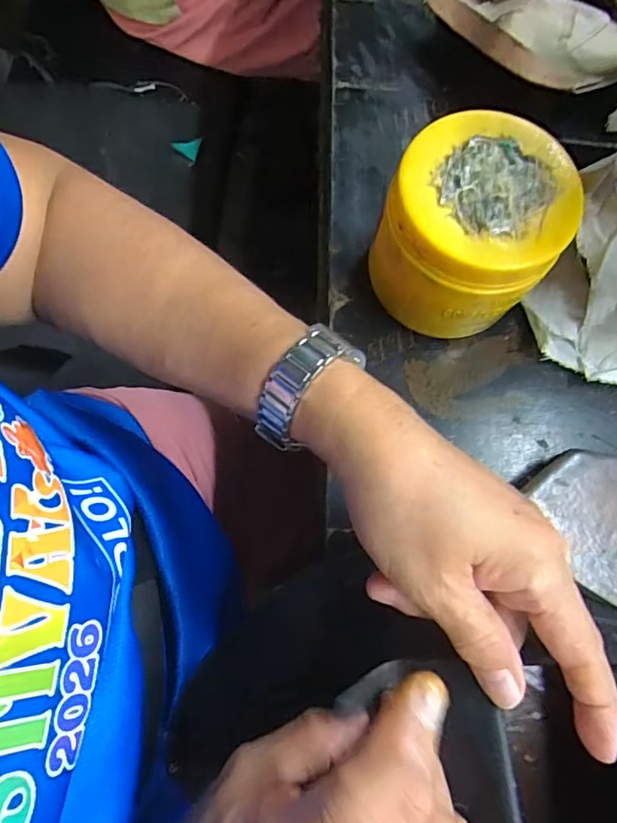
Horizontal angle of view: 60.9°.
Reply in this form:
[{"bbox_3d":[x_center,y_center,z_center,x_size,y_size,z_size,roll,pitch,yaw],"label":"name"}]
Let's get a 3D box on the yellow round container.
[{"bbox_3d":[0.085,-0.095,0.295,0.087,0.090,0.085,1,75,-3],"label":"yellow round container"}]

